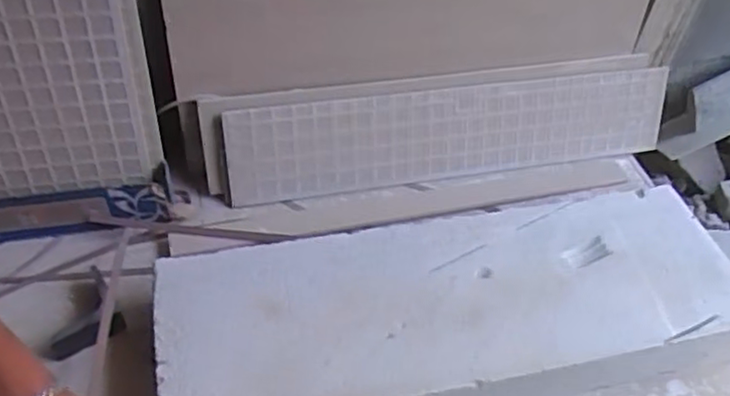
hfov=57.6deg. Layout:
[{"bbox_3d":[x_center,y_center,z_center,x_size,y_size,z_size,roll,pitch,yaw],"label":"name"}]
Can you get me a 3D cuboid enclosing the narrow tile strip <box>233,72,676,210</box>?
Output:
[{"bbox_3d":[0.124,-0.083,0.859,0.596,0.120,0.013,-8,24,-14],"label":"narrow tile strip"}]

